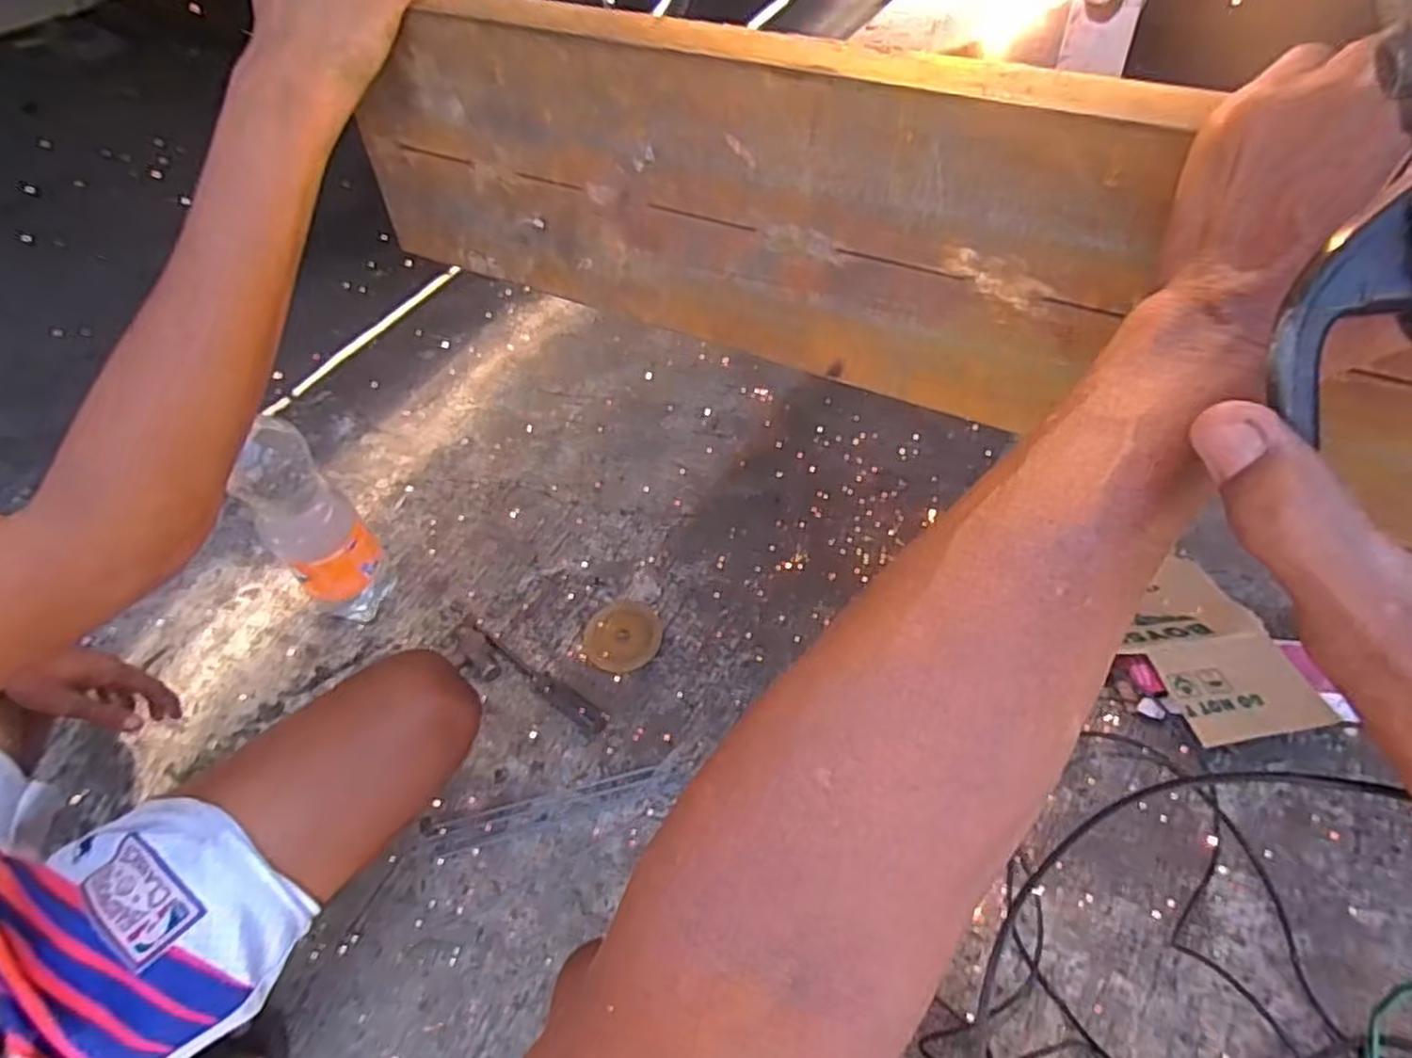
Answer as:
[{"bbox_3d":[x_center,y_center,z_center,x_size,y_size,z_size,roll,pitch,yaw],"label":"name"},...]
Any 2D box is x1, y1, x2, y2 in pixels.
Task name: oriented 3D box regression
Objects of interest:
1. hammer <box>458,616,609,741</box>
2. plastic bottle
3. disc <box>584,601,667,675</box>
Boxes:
[{"bbox_3d":[-0.231,0.186,0.930,0.243,0.023,0.058,29,59,24],"label":"hammer"},{"bbox_3d":[-0.460,0.003,0.893,0.097,0.310,0.082,-36,58,-22],"label":"plastic bottle"},{"bbox_3d":[-0.107,0.138,0.973,0.101,0.010,0.092,-2,51,2],"label":"disc"}]

